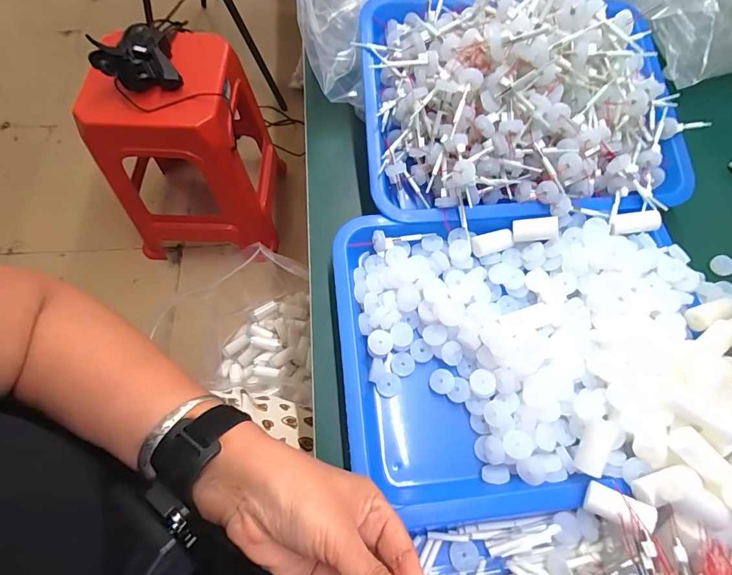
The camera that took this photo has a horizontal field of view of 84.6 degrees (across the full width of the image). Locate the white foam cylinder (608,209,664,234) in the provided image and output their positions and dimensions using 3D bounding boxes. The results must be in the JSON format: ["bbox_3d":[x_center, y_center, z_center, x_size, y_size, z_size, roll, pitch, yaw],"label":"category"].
[{"bbox_3d":[0.259,-0.063,0.388,0.046,0.014,0.020,-6,67,-4],"label":"white foam cylinder"}]

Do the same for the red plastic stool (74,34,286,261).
[{"bbox_3d":[-0.446,-0.345,1.032,0.367,0.447,0.351,-4,67,-4],"label":"red plastic stool"}]

